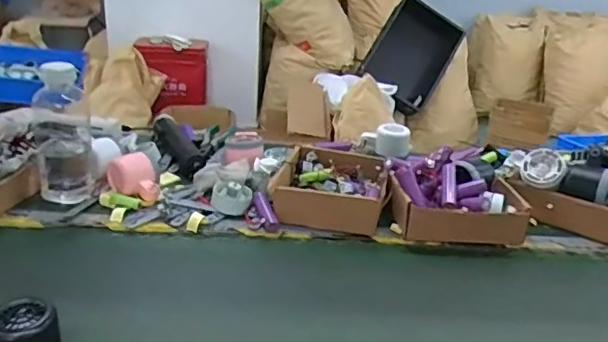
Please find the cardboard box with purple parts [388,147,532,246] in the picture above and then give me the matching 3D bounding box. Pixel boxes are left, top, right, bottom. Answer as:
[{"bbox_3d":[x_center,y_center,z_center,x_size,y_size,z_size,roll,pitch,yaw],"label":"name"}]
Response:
[{"bbox_3d":[0.205,0.032,0.782,0.173,0.085,0.111,4,25,1],"label":"cardboard box with purple parts"}]

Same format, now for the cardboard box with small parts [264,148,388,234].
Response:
[{"bbox_3d":[0.040,0.026,0.828,0.152,0.047,0.175,9,25,11],"label":"cardboard box with small parts"}]

